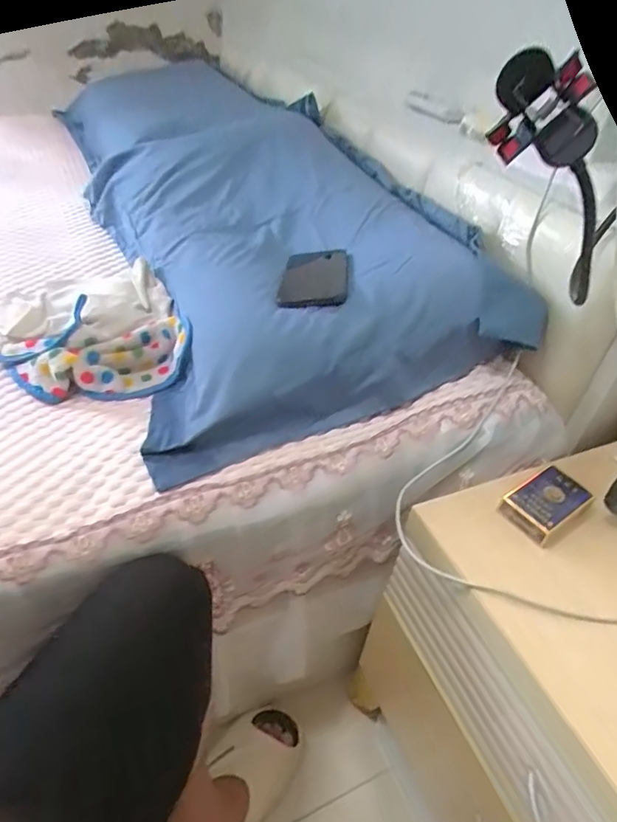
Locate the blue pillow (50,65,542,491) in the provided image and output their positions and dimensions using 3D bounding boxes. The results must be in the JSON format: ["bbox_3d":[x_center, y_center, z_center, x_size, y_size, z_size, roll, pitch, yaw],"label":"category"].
[{"bbox_3d":[-0.049,-0.226,0.715,0.427,0.174,0.582,-12,43,-19],"label":"blue pillow"}]

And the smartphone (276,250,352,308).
[{"bbox_3d":[0.010,-0.164,0.628,0.082,0.010,0.167,-2,36,6],"label":"smartphone"}]

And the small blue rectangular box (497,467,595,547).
[{"bbox_3d":[0.240,0.093,0.525,0.084,0.025,0.054,-25,49,-31],"label":"small blue rectangular box"}]

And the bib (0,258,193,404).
[{"bbox_3d":[-0.275,-0.112,0.644,0.203,0.055,0.271,-15,45,-23],"label":"bib"}]

